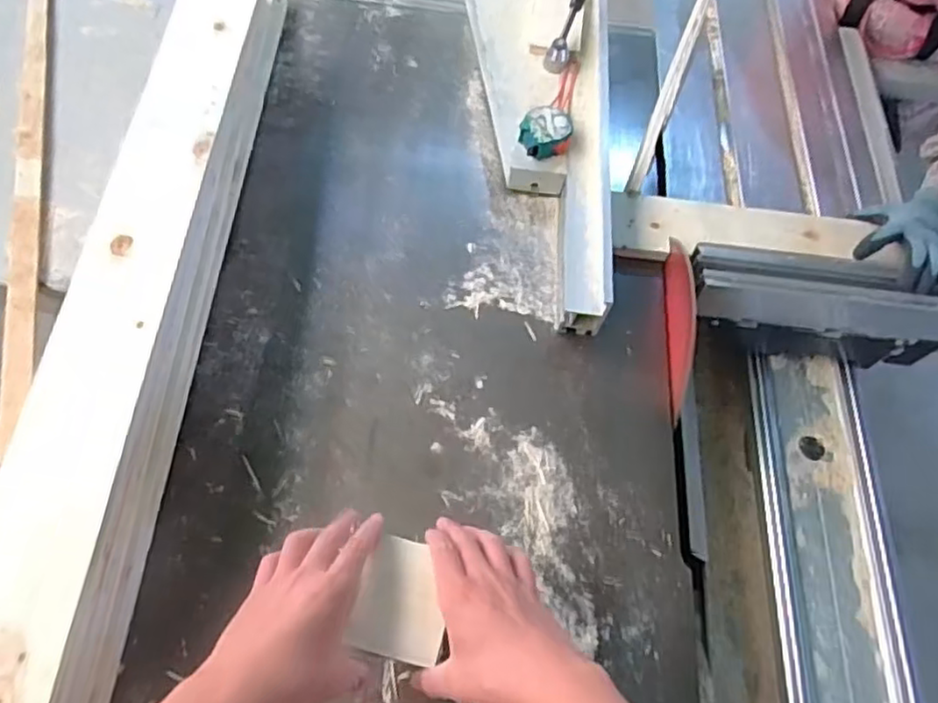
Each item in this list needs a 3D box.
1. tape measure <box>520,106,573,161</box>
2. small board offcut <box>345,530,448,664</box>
[{"bbox_3d":[0.095,-0.268,0.828,0.062,0.030,0.056,3,64,5],"label":"tape measure"},{"bbox_3d":[-0.050,0.196,0.534,0.066,0.012,0.086,10,64,9],"label":"small board offcut"}]

